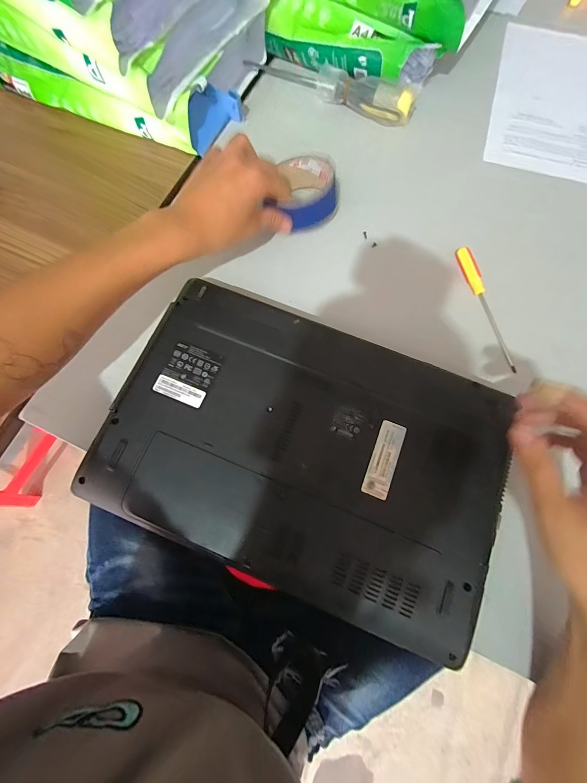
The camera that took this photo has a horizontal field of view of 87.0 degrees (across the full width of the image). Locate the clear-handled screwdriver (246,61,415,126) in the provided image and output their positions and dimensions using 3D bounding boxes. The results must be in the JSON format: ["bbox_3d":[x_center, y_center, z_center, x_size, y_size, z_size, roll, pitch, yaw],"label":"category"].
[{"bbox_3d":[0.051,-0.429,0.435,0.240,0.041,0.035,25,77,6],"label":"clear-handled screwdriver"}]

